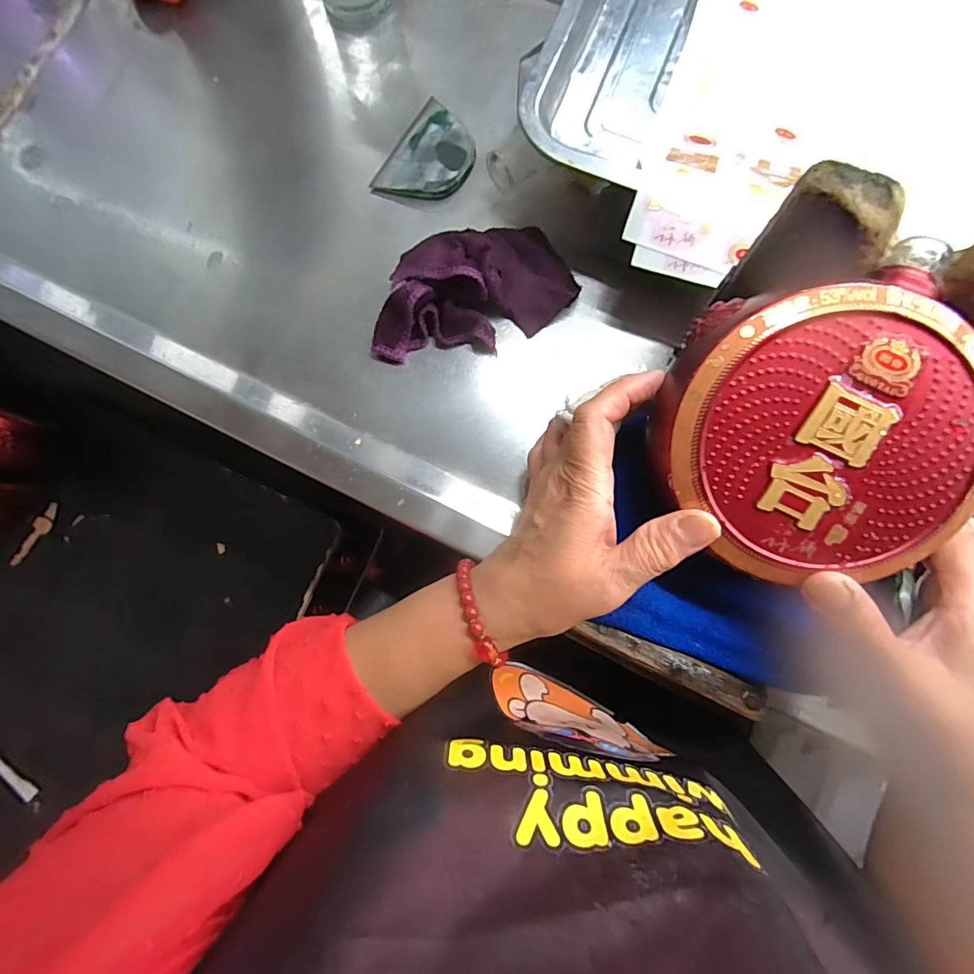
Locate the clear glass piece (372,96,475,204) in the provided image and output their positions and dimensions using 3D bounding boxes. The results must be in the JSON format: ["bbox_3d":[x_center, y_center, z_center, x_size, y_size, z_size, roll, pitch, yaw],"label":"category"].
[{"bbox_3d":[-0.042,-0.247,0.353,0.060,0.009,0.082,34,87,5],"label":"clear glass piece"}]

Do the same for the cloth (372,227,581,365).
[{"bbox_3d":[-0.013,-0.136,0.320,0.143,0.042,0.075,-19,84,1],"label":"cloth"}]

